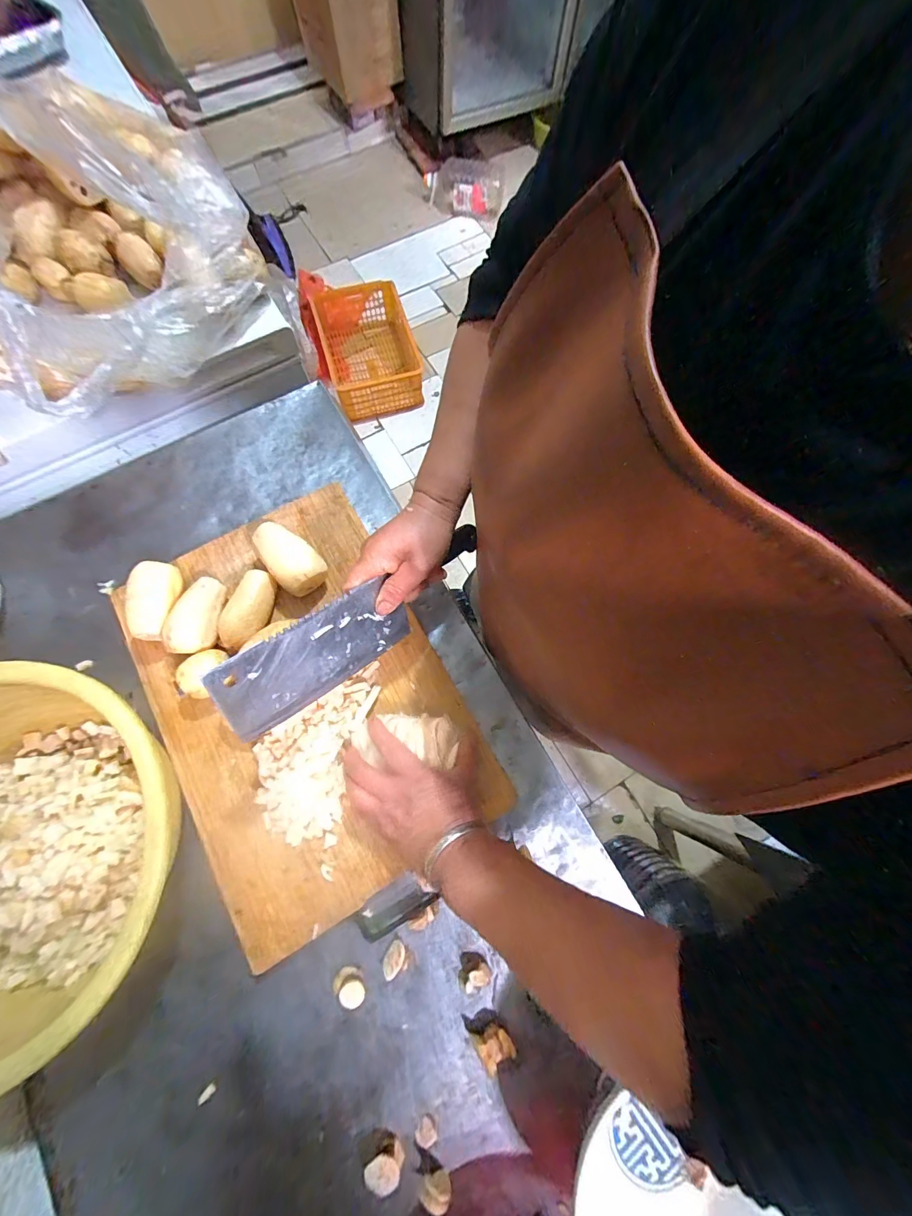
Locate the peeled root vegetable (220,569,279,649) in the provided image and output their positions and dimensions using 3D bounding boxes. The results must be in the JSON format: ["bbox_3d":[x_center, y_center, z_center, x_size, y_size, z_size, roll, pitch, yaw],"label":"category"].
[{"bbox_3d":[-0.231,0.004,0.464,0.041,0.033,0.088,20,75,4],"label":"peeled root vegetable"}]

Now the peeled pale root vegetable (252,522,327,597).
[{"bbox_3d":[-0.191,-0.056,0.473,0.052,0.046,0.097,-42,79,-11],"label":"peeled pale root vegetable"}]

